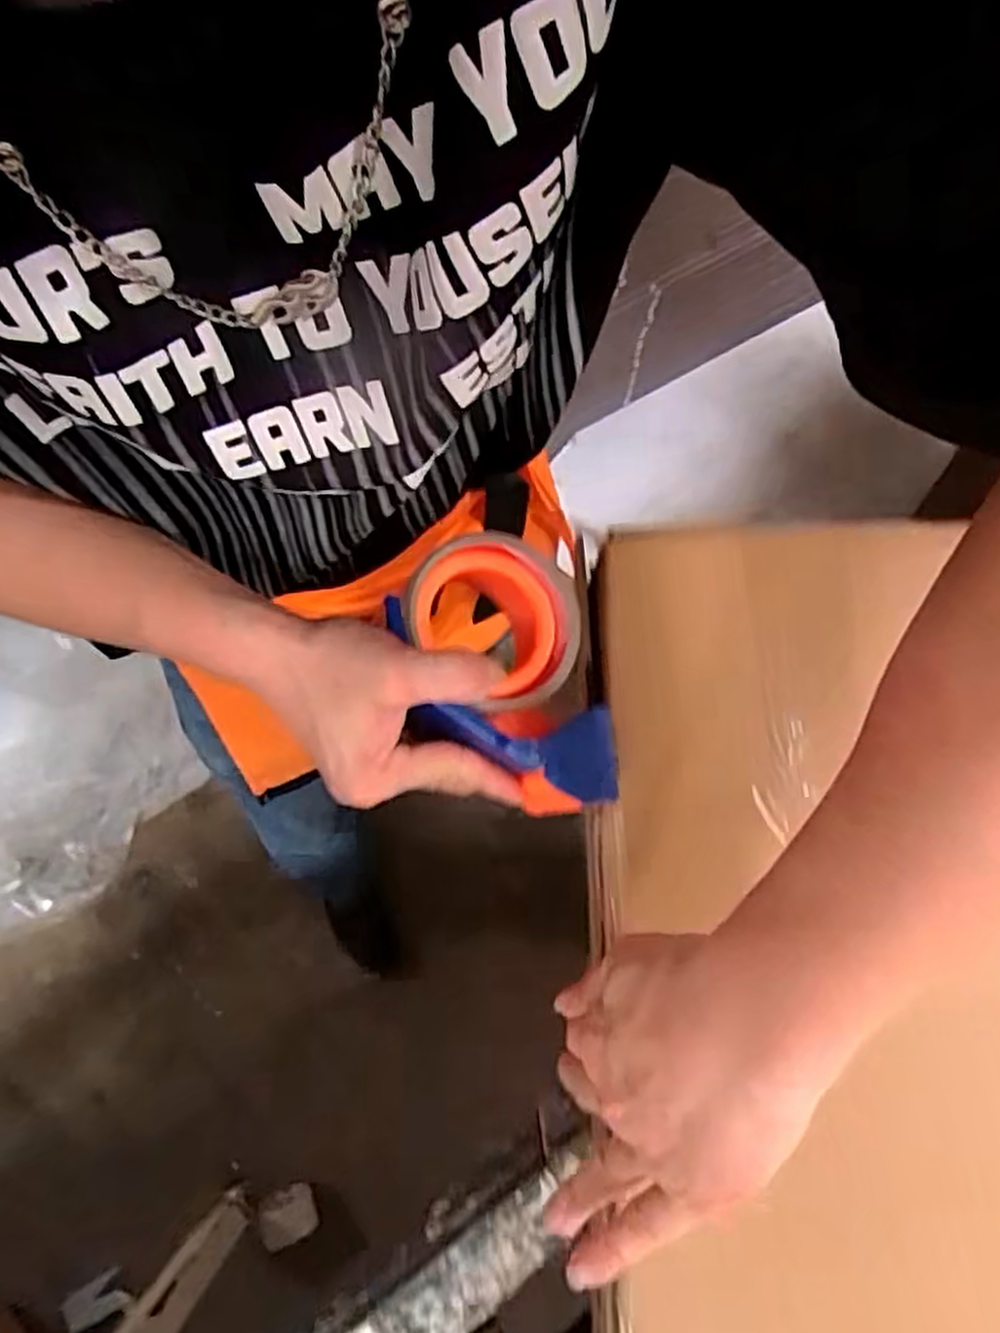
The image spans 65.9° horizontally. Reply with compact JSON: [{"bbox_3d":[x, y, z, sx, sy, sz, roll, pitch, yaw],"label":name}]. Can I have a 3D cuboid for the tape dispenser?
[{"bbox_3d":[-0.004,0.010,0.380,0.090,0.065,0.138,-11,75,-20],"label":"tape dispenser"}]

